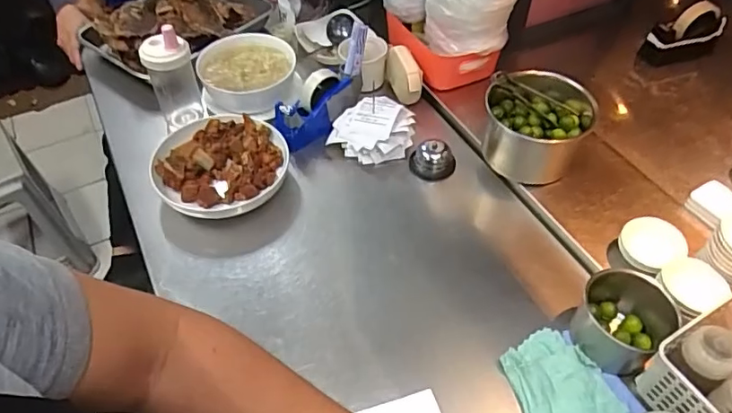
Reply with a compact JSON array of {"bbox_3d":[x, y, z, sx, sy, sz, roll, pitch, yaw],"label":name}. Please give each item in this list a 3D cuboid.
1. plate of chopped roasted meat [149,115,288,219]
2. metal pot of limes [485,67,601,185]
[{"bbox_3d":[-0.240,-0.065,0.917,0.202,0.077,0.213,0,49,0],"label":"plate of chopped roasted meat"},{"bbox_3d":[0.287,-0.131,0.910,0.164,0.139,0.164,0,49,0],"label":"metal pot of limes"}]

